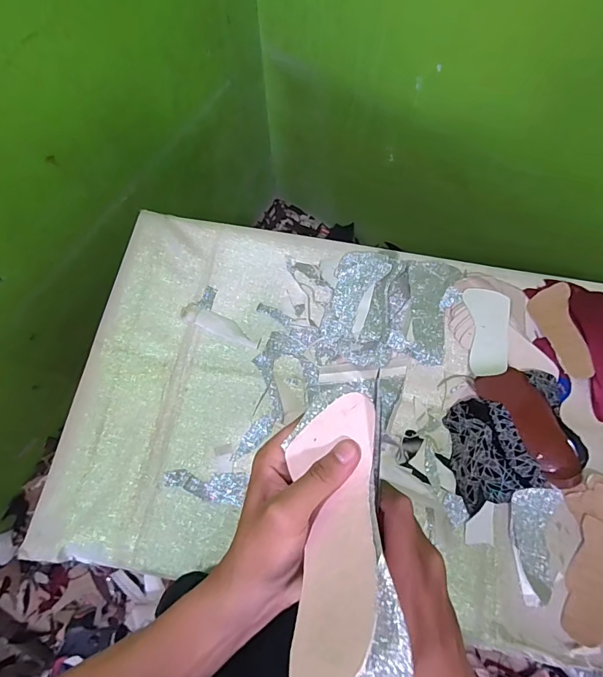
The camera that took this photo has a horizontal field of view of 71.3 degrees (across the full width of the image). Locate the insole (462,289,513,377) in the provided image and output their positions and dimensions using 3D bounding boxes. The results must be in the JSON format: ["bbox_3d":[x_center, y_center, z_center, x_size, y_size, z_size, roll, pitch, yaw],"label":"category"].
[{"bbox_3d":[0.320,-0.014,0.715,0.068,0.005,0.152,-6,73,24],"label":"insole"}]

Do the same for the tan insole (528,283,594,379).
[{"bbox_3d":[0.446,-0.015,0.724,0.059,0.028,0.168,-2,71,-1],"label":"tan insole"}]

